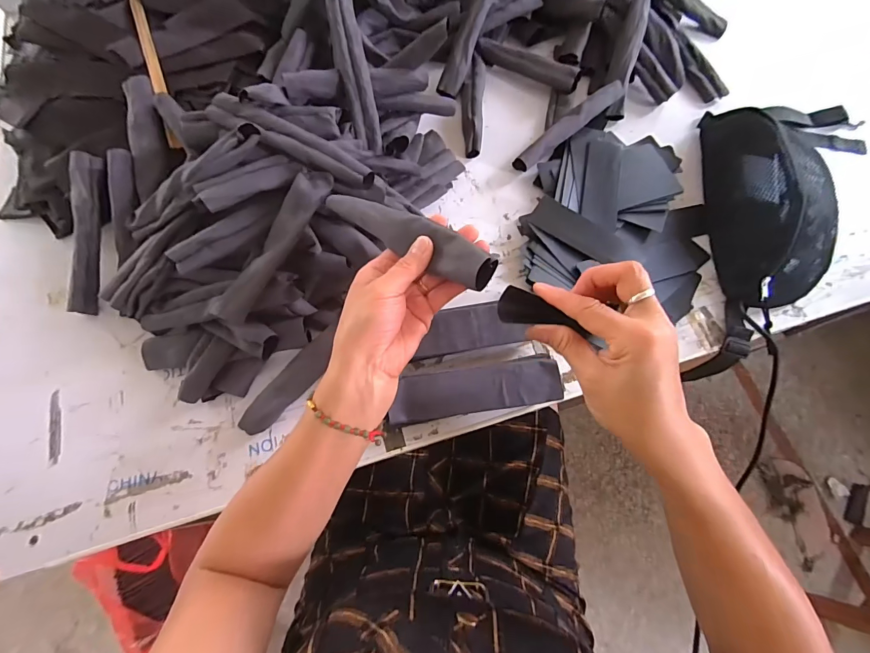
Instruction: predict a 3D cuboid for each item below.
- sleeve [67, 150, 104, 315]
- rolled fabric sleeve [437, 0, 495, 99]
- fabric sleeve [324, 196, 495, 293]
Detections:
[{"bbox_3d":[-0.401,-0.106,0.458,0.030,0.021,0.180,-1,88,-1],"label":"sleeve"},{"bbox_3d":[0.051,-0.424,0.573,0.033,0.024,0.180,27,105,9],"label":"rolled fabric sleeve"},{"bbox_3d":[-0.028,-0.082,0.347,0.179,0.021,0.031,31,72,27],"label":"fabric sleeve"}]

